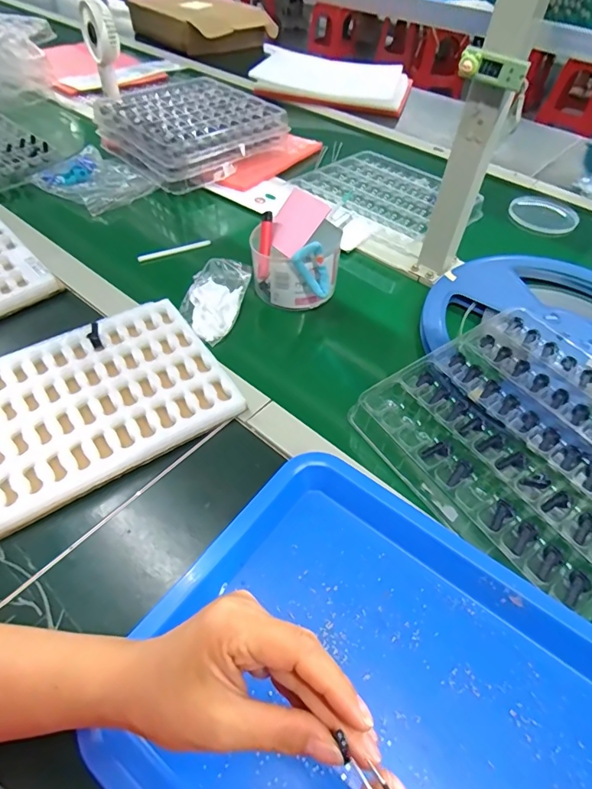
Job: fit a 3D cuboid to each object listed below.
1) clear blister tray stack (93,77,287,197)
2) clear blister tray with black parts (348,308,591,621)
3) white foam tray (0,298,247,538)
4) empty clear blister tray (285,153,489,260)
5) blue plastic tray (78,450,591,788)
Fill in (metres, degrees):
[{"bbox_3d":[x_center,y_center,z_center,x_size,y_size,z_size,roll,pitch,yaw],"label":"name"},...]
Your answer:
[{"bbox_3d":[-0.191,-0.485,0.813,0.253,0.067,0.248,38,58,25],"label":"clear blister tray stack"},{"bbox_3d":[0.239,0.032,0.435,0.274,0.020,0.251,-27,56,-23],"label":"clear blister tray with black parts"},{"bbox_3d":[-0.215,0.009,0.451,0.270,0.030,0.190,-27,57,-23],"label":"white foam tray"},{"bbox_3d":[0.153,-0.326,0.737,0.242,0.017,0.271,-36,61,-28],"label":"empty clear blister tray"},{"bbox_3d":[0.063,0.210,0.292,0.326,0.031,0.268,32,56,22],"label":"blue plastic tray"}]

